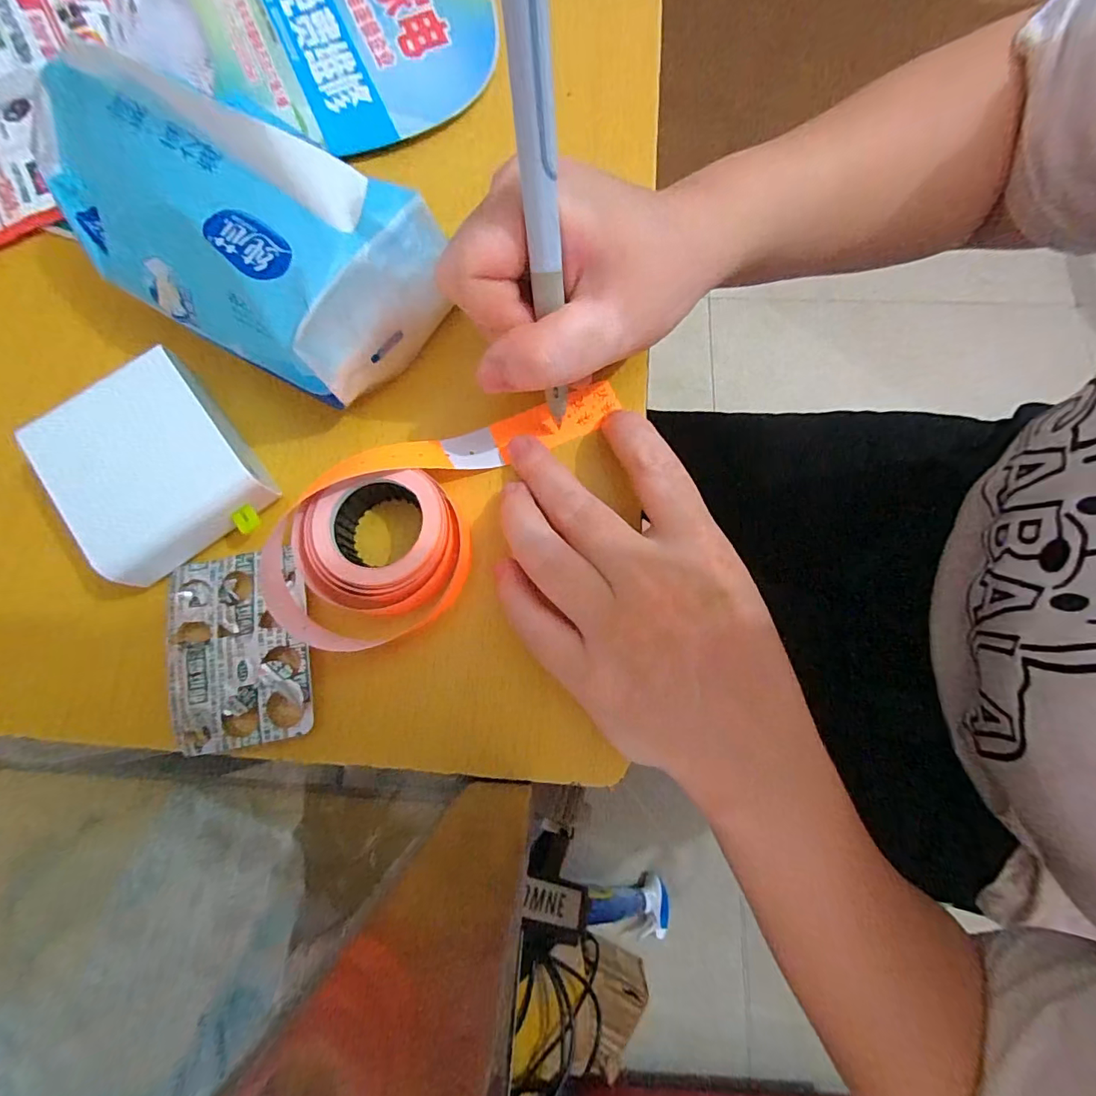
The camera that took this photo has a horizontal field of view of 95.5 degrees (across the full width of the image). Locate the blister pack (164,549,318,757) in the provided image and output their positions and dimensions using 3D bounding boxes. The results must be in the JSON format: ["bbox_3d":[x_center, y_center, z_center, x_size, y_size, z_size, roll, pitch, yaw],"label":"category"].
[{"bbox_3d":[-0.125,0.040,0.201,0.054,0.008,0.076,-11,78,-2],"label":"blister pack"}]

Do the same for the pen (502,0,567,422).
[{"bbox_3d":[-0.001,-0.102,0.162,0.011,0.133,0.010,-10,50,-2],"label":"pen"}]

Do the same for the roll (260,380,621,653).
[{"bbox_3d":[-0.041,-0.023,0.214,0.168,0.028,0.074,-39,81,-16],"label":"roll"}]

